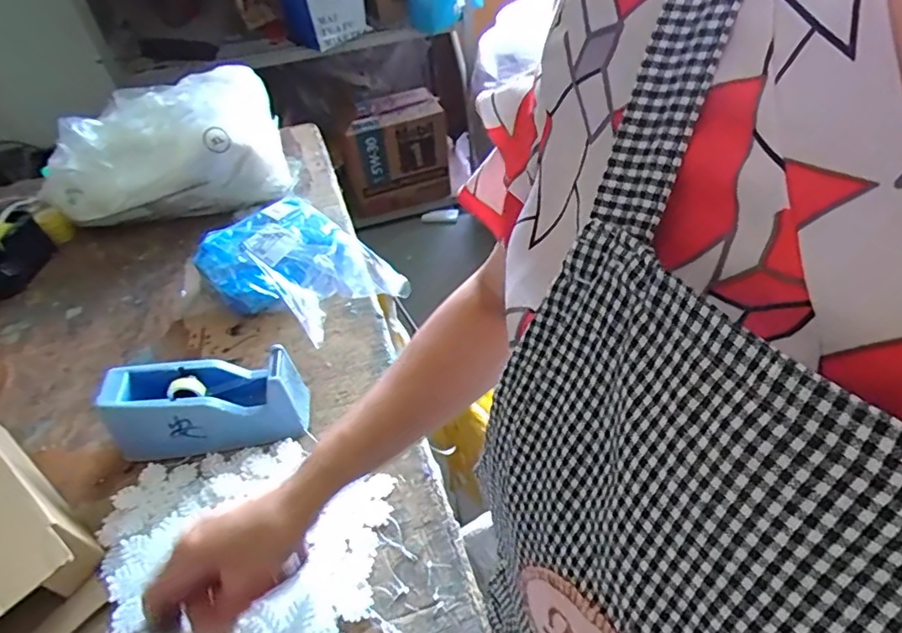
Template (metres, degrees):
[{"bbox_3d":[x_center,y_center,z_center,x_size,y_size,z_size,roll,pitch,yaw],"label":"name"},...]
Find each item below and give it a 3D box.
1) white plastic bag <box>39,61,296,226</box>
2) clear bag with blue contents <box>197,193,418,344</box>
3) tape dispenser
[{"bbox_3d":[-0.494,-0.289,0.979,0.366,0.187,0.216,-13,47,-9],"label":"white plastic bag"},{"bbox_3d":[-0.223,-0.080,0.796,0.254,0.108,0.190,28,54,26],"label":"clear bag with blue contents"},{"bbox_3d":[-0.273,0.100,0.628,0.211,0.095,0.078,-11,44,-6],"label":"tape dispenser"}]

